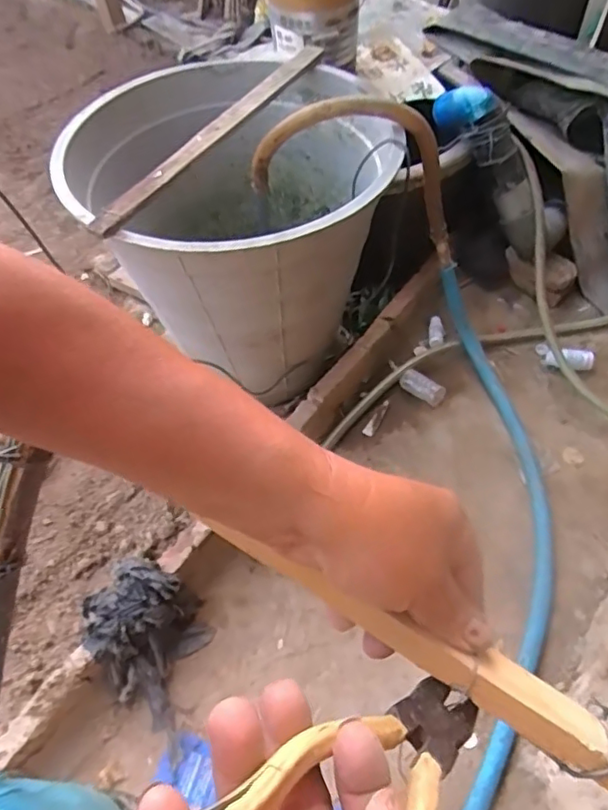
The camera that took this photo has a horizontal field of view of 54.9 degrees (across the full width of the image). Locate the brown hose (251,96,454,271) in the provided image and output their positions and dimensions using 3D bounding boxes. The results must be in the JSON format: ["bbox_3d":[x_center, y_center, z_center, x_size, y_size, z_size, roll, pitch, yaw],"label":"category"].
[{"bbox_3d":[0.136,-0.571,1.527,0.536,0.456,0.113,-3,54,2],"label":"brown hose"}]

